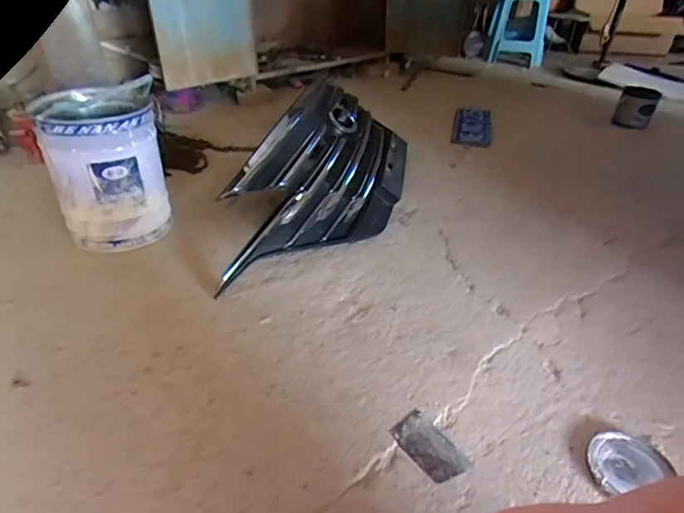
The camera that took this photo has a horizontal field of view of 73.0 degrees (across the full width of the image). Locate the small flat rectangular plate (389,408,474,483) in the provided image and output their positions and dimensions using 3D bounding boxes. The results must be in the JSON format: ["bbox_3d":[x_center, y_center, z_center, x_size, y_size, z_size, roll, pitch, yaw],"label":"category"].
[{"bbox_3d":[0.146,0.320,0.776,0.076,0.006,0.127,-27,48,-33],"label":"small flat rectangular plate"}]

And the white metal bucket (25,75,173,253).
[{"bbox_3d":[-0.598,-0.219,1.195,0.255,0.354,0.259,-14,38,-22],"label":"white metal bucket"}]

